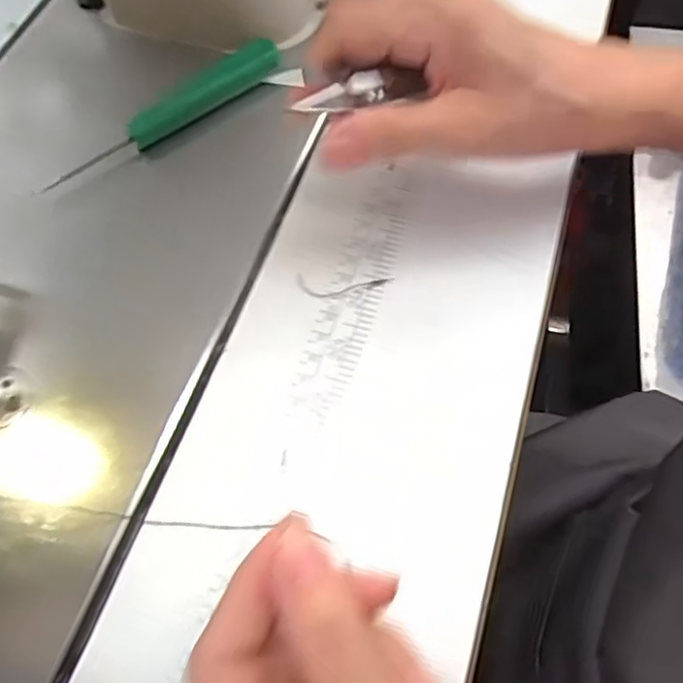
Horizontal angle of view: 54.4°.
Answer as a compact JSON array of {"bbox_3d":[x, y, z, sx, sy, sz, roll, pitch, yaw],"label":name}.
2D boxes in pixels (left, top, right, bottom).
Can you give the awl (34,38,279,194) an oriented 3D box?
[{"bbox_3d":[-0.083,-0.109,0.317,0.128,0.013,0.015,-36,67,-17],"label":"awl"}]

